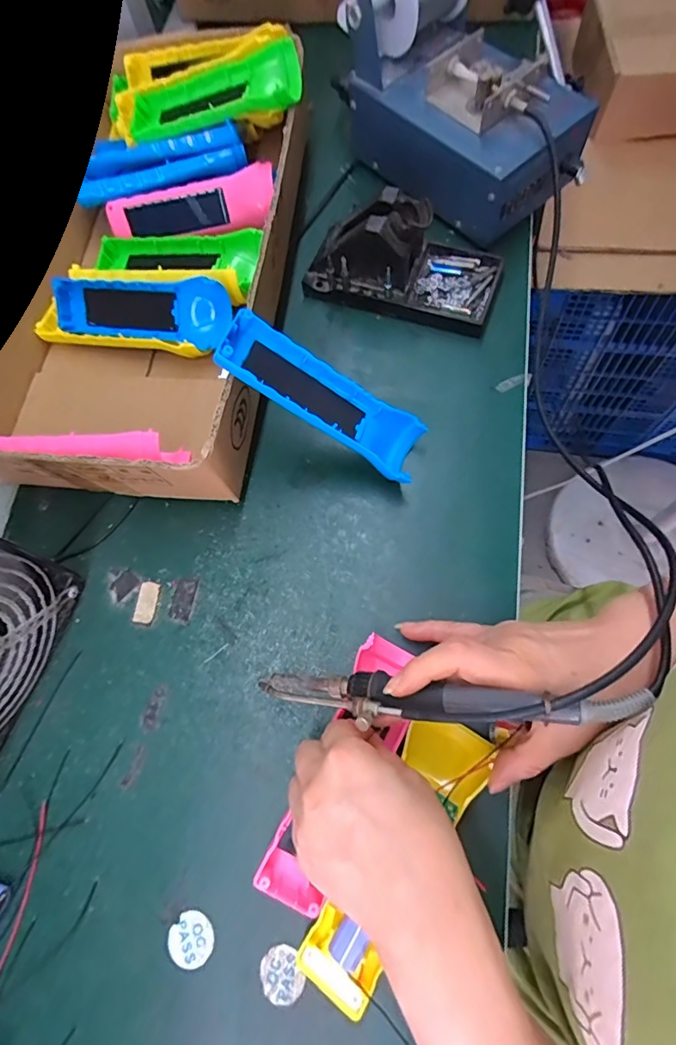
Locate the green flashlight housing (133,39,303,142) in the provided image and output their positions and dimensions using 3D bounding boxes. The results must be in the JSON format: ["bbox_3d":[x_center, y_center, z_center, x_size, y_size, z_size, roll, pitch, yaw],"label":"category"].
[{"bbox_3d":[-0.108,-0.360,0.418,0.157,0.025,0.045,3,71,20],"label":"green flashlight housing"}]

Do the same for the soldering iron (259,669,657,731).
[{"bbox_3d":[0.043,0.089,0.254,0.194,0.023,0.021,-5,69,27],"label":"soldering iron"}]

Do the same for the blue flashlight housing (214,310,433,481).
[{"bbox_3d":[-0.011,-0.083,0.348,0.150,0.032,0.047,29,72,-19],"label":"blue flashlight housing"}]

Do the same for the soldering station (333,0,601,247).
[{"bbox_3d":[0.104,-0.354,0.411,0.117,0.123,0.200,-43,72,-9],"label":"soldering station"}]

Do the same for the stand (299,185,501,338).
[{"bbox_3d":[0.054,-0.218,0.403,0.154,0.069,0.074,17,73,11],"label":"stand"}]

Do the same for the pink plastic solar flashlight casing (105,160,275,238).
[{"bbox_3d":[-0.126,-0.276,0.439,0.151,0.025,0.044,-6,116,9],"label":"pink plastic solar flashlight casing"}]

